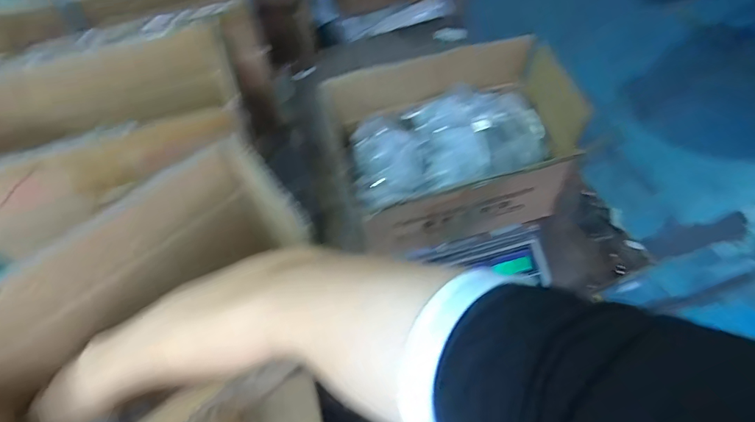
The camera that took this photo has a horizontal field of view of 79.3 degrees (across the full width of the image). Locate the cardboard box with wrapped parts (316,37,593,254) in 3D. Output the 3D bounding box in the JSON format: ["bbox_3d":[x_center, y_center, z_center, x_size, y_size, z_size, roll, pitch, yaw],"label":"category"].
[{"bbox_3d":[0.111,-0.091,0.676,0.326,0.180,0.194,-14,58,-6],"label":"cardboard box with wrapped parts"}]

